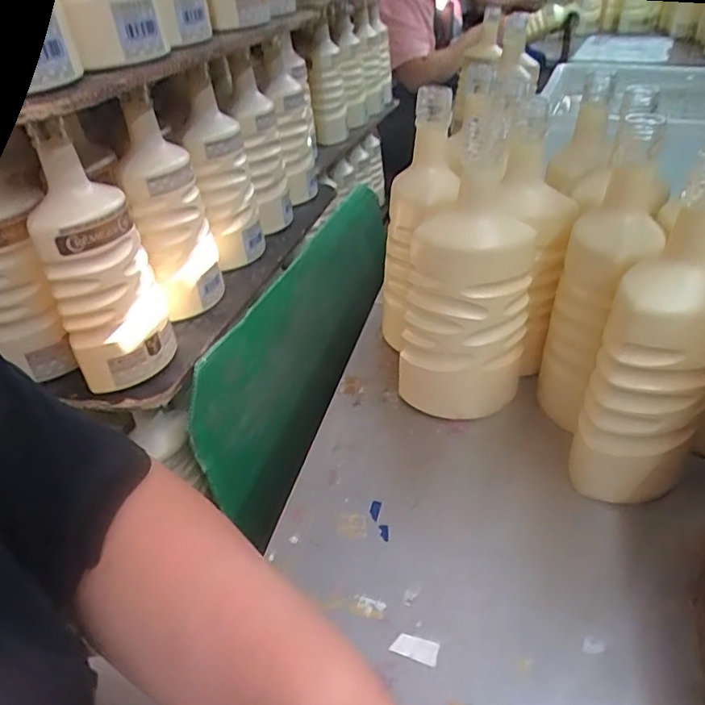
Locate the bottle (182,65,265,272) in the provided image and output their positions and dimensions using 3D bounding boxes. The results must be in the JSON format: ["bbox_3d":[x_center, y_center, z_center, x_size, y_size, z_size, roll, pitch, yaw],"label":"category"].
[{"bbox_3d":[-0.151,-0.208,0.694,0.064,0.211,0.072,-9,35,-5],"label":"bottle"}]

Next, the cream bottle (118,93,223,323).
[{"bbox_3d":[-0.190,-0.144,0.604,0.067,0.212,0.065,-9,35,-5],"label":"cream bottle"}]

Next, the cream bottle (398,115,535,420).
[{"bbox_3d":[0.097,-0.055,0.486,0.088,0.257,0.086,-29,43,-35],"label":"cream bottle"}]

